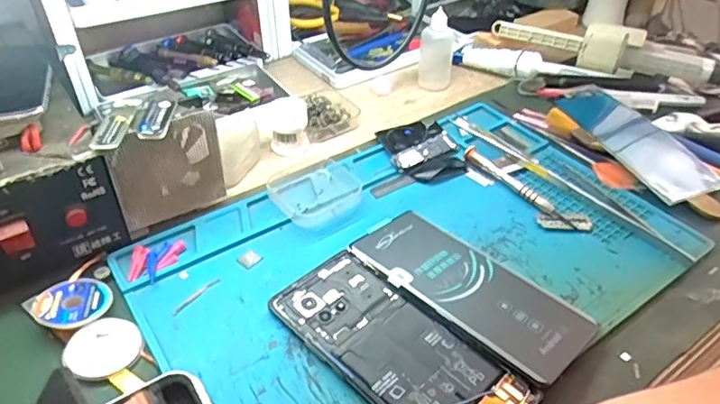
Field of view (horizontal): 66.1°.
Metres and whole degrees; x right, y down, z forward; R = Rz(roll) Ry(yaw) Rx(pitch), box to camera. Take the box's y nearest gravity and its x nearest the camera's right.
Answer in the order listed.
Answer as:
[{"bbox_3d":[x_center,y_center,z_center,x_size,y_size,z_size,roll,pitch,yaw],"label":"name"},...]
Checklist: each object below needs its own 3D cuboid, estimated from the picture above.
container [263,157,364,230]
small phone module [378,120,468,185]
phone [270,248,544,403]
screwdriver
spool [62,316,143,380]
[{"bbox_3d":[-0.038,-0.010,0.449,0.066,0.014,0.067,-26,48,-28],"label":"container"},{"bbox_3d":[0.055,-0.051,0.502,0.062,0.009,0.095,-11,43,-15],"label":"small phone module"},{"bbox_3d":[0.020,0.088,0.338,0.159,0.010,0.069,34,50,31],"label":"phone"},{"bbox_3d":[0.130,-0.015,0.461,0.012,0.008,0.115,-25,48,-27],"label":"screwdriver"},{"bbox_3d":[-0.157,0.088,0.338,0.037,0.006,0.042,34,50,31],"label":"spool"}]

